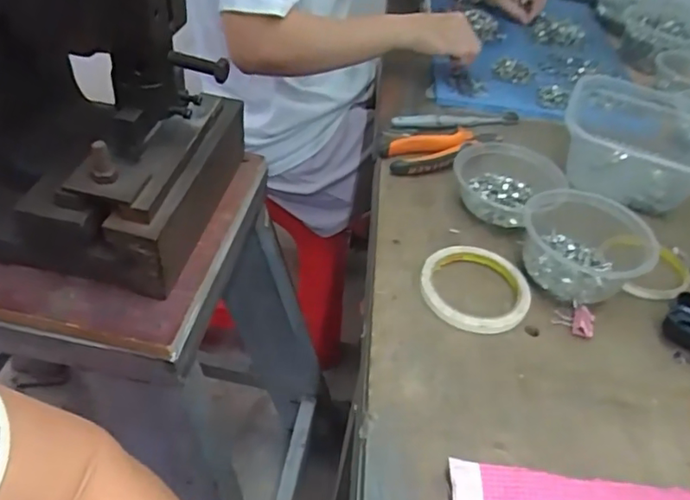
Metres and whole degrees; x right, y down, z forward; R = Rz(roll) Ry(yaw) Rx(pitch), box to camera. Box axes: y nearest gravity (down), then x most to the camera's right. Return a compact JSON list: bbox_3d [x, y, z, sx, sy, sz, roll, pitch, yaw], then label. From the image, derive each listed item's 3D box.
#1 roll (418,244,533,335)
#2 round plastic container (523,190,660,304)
[{"bbox_3d":[0.117,0.033,0.513,0.096,0.008,0.101,3,43,-3],"label":"roll"},{"bbox_3d":[0.230,-0.012,0.543,0.118,0.051,0.137,27,47,22],"label":"round plastic container"}]

